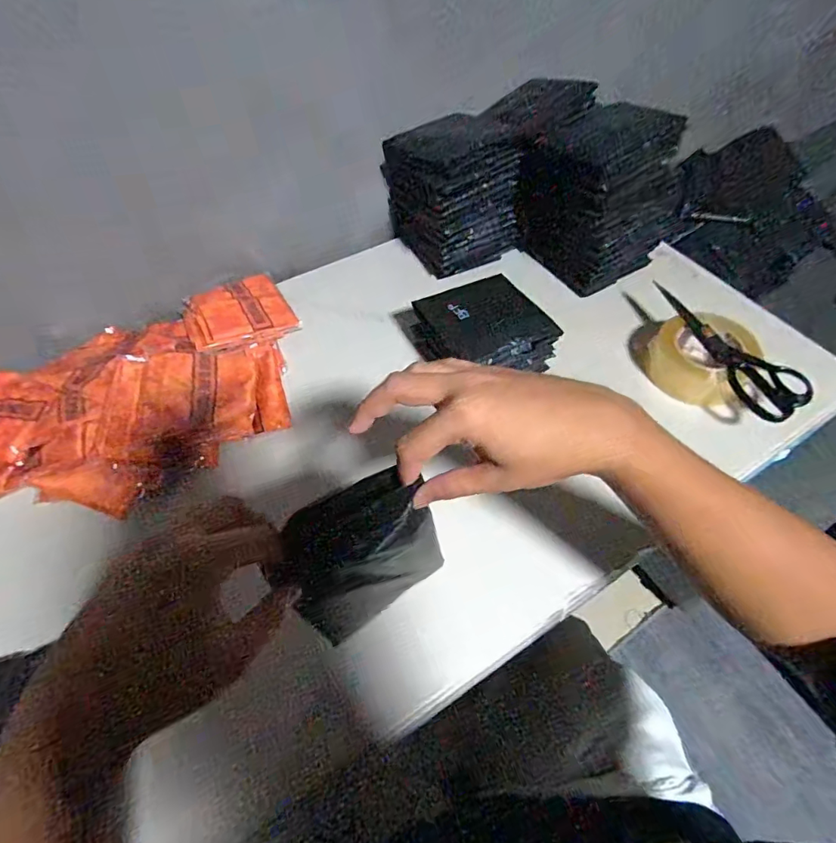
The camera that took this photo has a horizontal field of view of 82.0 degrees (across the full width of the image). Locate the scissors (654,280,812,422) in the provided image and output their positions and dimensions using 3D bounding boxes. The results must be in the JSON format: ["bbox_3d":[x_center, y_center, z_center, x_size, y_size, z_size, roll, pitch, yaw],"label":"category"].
[{"bbox_3d":[0.367,-0.092,0.595,0.076,0.020,0.224,-29,60,-18],"label":"scissors"}]

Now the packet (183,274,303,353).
[{"bbox_3d":[-0.247,-0.152,0.661,0.138,0.018,0.140,-21,58,-26],"label":"packet"}]

